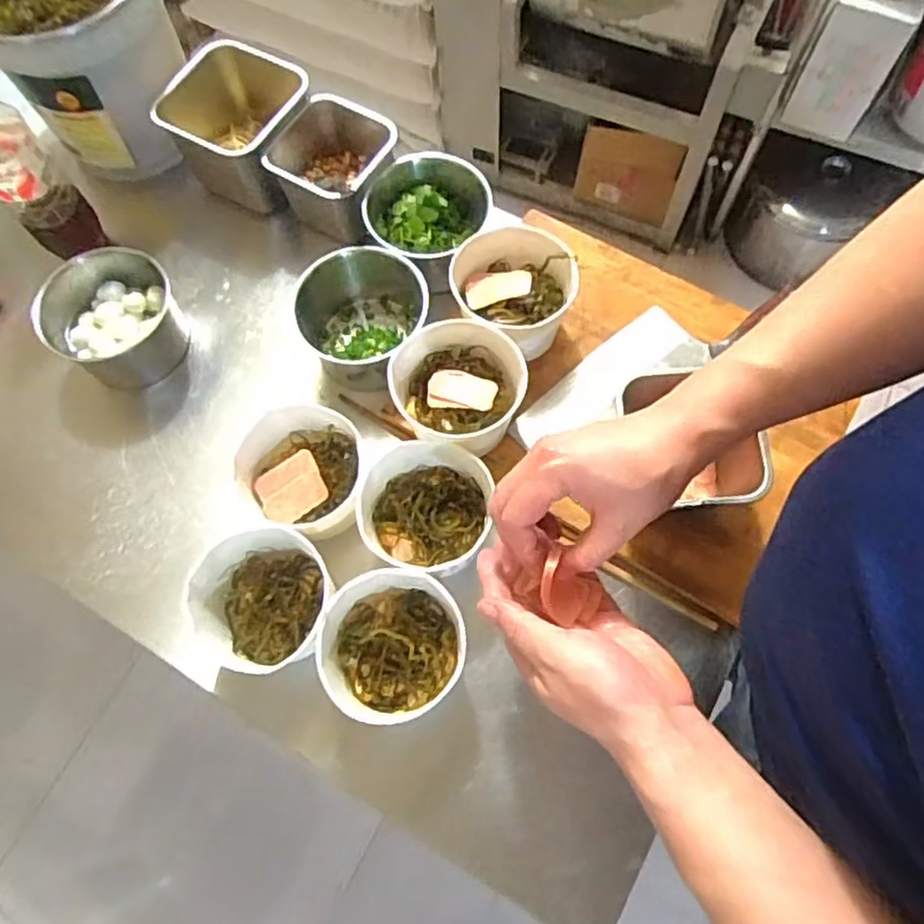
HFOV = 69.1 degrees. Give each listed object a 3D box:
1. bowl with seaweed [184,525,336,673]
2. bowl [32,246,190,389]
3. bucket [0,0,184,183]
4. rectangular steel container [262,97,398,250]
[{"bbox_3d":[-0.174,0.122,0.587,0.124,0.070,0.115,-1,68,2],"label":"bowl with seaweed"},{"bbox_3d":[-0.367,-0.149,0.709,0.128,0.096,0.112,-25,70,-8],"label":"bowl"},{"bbox_3d":[-0.421,-0.468,0.769,0.192,0.193,0.183,-1,68,2],"label":"bucket"},{"bbox_3d":[-0.137,-0.319,0.753,0.124,0.101,0.122,32,73,13],"label":"rectangular steel container"}]

